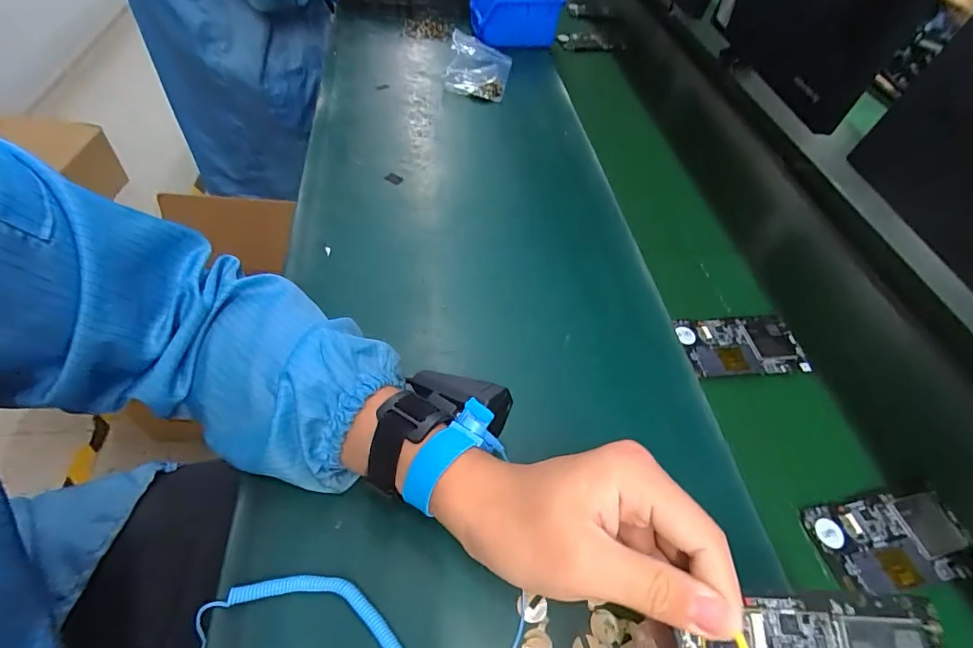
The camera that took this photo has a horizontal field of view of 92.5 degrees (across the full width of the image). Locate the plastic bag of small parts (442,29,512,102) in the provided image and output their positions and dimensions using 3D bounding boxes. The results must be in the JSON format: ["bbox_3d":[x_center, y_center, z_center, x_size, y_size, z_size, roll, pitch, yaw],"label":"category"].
[{"bbox_3d":[-0.015,-0.376,0.694,0.093,0.040,0.124,9,52,2],"label":"plastic bag of small parts"}]

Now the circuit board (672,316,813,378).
[{"bbox_3d":[0.243,0.021,0.442,0.117,0.008,0.066,-5,54,-9],"label":"circuit board"}]

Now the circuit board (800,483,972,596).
[{"bbox_3d":[0.298,0.158,0.342,0.125,0.007,0.061,-6,54,-10],"label":"circuit board"}]

